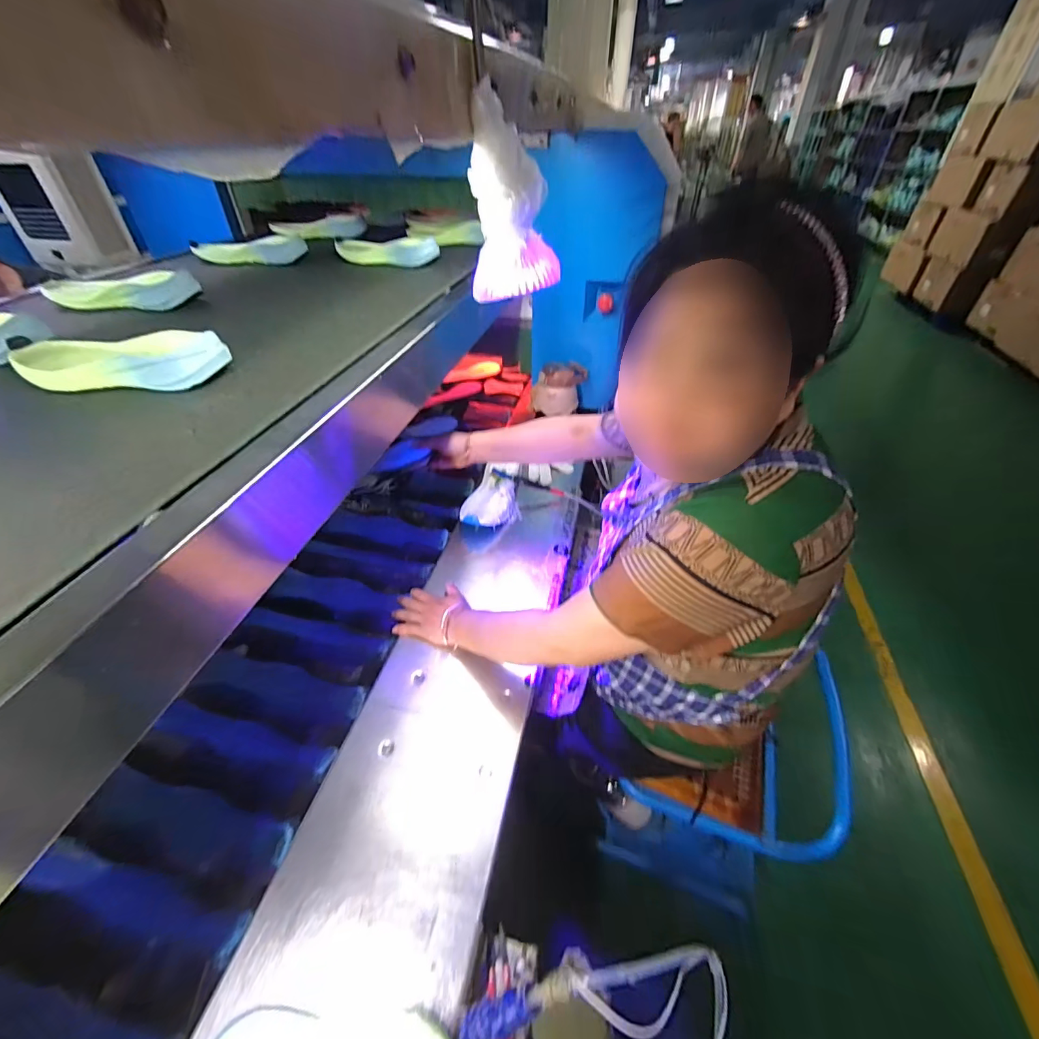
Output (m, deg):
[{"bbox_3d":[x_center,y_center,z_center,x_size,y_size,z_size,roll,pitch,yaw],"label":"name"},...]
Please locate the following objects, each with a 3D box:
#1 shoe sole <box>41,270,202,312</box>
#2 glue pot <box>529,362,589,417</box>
[{"bbox_3d":[-0.665,-0.374,0.724,0.246,0.042,0.076,-2,41,-3],"label":"shoe sole"},{"bbox_3d":[0.104,-0.360,1.201,0.142,0.124,0.142,0,41,0],"label":"glue pot"}]

